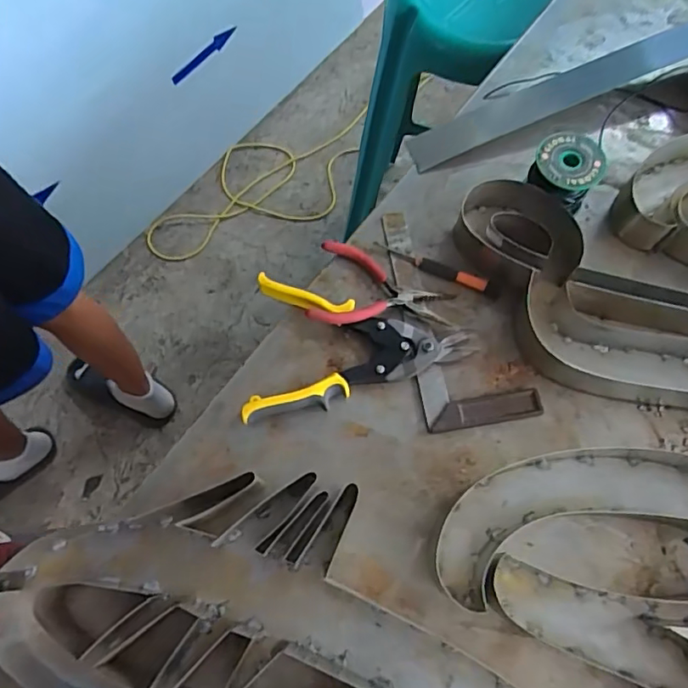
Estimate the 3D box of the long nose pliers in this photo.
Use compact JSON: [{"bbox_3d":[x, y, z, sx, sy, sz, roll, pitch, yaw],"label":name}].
[{"bbox_3d":[0.040,-0.053,0.575,0.143,0.032,0.097,12,70,4],"label":"long nose pliers"}]

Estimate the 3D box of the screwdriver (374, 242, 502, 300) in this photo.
[{"bbox_3d":[0.101,-0.082,0.596,0.142,0.013,0.014,24,71,8],"label":"screwdriver"}]

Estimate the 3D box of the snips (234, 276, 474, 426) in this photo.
[{"bbox_3d":[0.017,0.015,0.554,0.216,0.026,0.140,5,70,2],"label":"snips"}]

